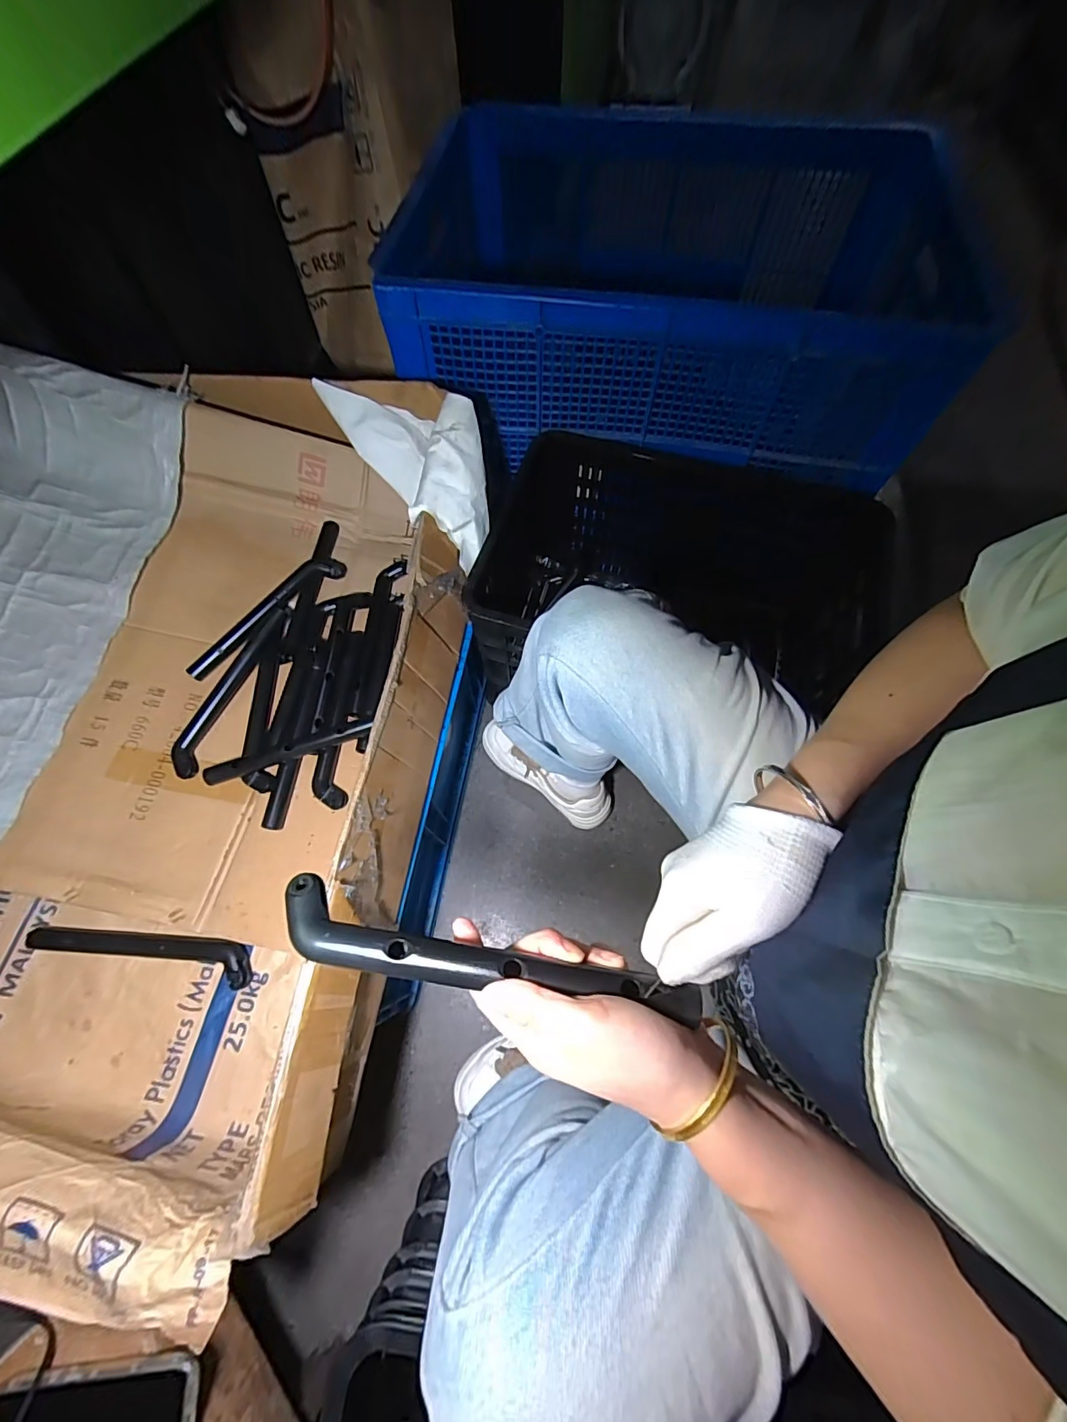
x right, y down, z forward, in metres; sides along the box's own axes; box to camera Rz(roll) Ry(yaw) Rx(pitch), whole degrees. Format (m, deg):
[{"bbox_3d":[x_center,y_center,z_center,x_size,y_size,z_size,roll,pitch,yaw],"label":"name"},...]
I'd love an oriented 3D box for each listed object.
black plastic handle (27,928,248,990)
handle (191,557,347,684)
[{"bbox_3d":[-0.434,0.262,0.552,0.249,0.016,0.041,9,66,4],"label":"black plastic handle"},{"bbox_3d":[-0.376,-0.141,0.700,0.038,0.034,0.255,41,72,16],"label":"handle"}]

